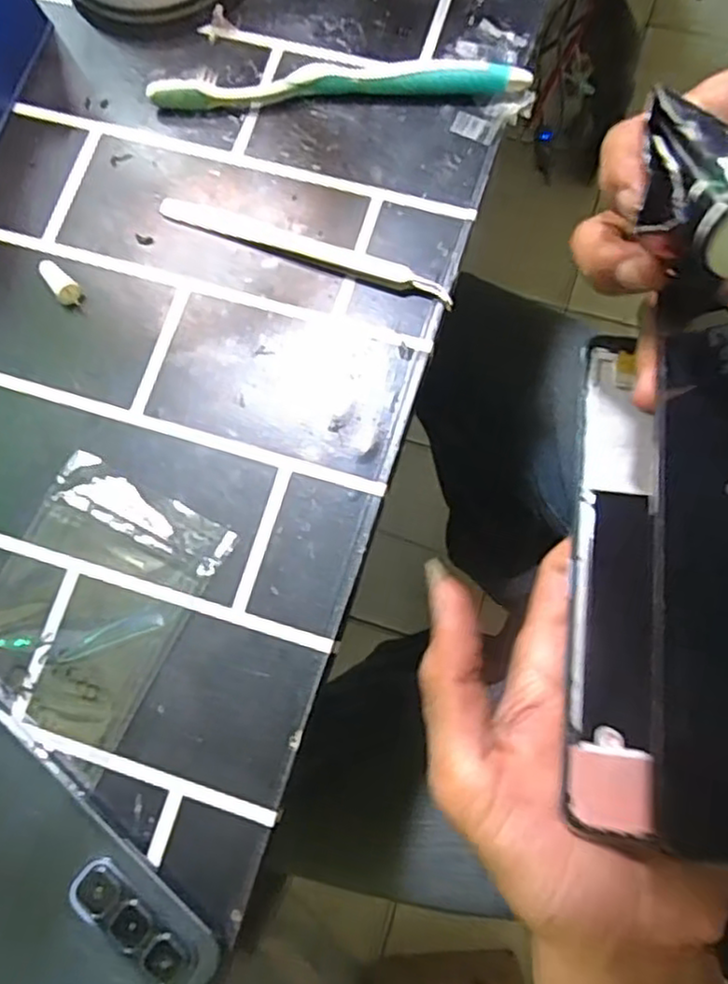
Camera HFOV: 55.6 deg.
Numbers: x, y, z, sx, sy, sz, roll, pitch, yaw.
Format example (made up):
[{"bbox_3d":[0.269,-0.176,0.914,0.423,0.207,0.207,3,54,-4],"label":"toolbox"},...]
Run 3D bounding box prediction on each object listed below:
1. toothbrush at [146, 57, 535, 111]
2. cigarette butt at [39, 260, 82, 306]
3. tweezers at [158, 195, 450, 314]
[{"bbox_3d":[-0.012,-0.202,0.340,0.183,0.019,0.015,-2,77,4],"label":"toothbrush"},{"bbox_3d":[-0.145,-0.100,0.330,0.011,0.010,0.026,-40,78,-5],"label":"cigarette butt"},{"bbox_3d":[-0.029,-0.117,0.327,0.146,0.008,0.012,21,79,8],"label":"tweezers"}]

